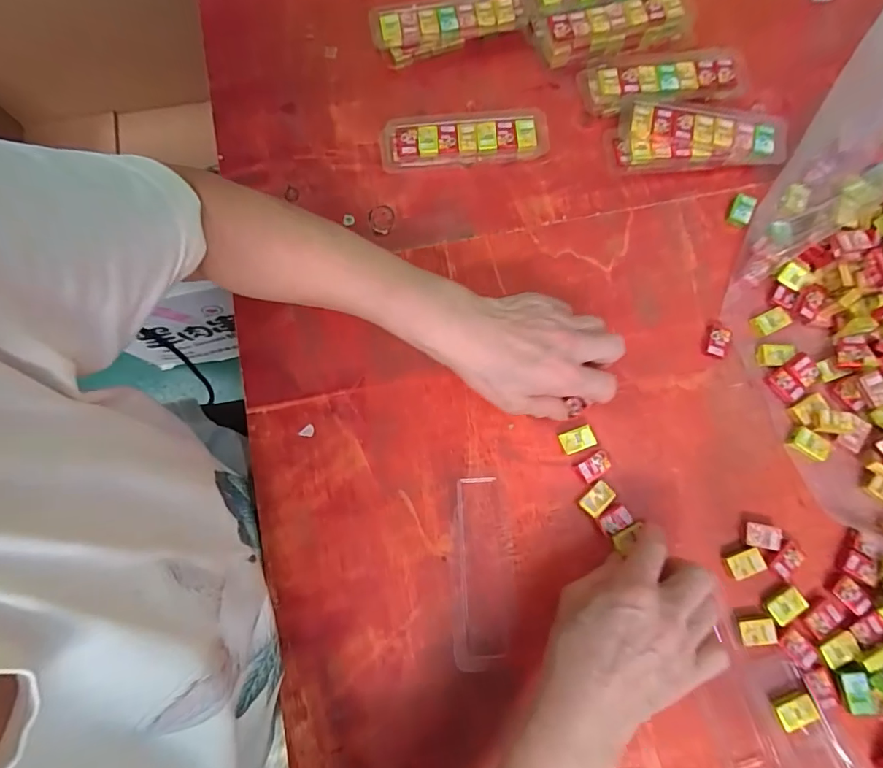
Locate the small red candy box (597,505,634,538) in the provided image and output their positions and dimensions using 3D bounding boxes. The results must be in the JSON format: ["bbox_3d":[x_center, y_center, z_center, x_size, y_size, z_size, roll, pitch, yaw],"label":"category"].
[{"bbox_3d":[0.131,0.102,0.347,0.026,0.004,0.015,-29,80,-5],"label":"small red candy box"}]

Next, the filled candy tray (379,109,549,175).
[{"bbox_3d":[0.019,-0.214,0.405,0.144,0.021,0.047,-5,79,0],"label":"filled candy tray"}]

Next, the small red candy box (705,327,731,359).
[{"bbox_3d":[0.225,-0.034,0.377,0.016,0.008,0.026,20,79,4],"label":"small red candy box"}]

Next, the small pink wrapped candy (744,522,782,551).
[{"bbox_3d":[0.240,0.114,0.346,0.025,0.005,0.017,14,79,3],"label":"small pink wrapped candy"}]

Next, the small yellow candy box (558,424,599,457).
[{"bbox_3d":[0.106,0.043,0.360,0.027,0.005,0.017,-19,79,-3],"label":"small yellow candy box"}]

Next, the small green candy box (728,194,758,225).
[{"bbox_3d":[0.259,-0.150,0.400,0.018,0.007,0.026,24,80,5],"label":"small green candy box"}]

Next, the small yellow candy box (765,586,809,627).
[{"bbox_3d":[0.250,0.161,0.334,0.027,0.004,0.019,-30,80,-5],"label":"small yellow candy box"}]

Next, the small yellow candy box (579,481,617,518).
[{"bbox_3d":[0.118,0.087,0.352,0.025,0.005,0.017,-44,82,-8],"label":"small yellow candy box"}]

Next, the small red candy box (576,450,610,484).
[{"bbox_3d":[0.119,0.063,0.357,0.027,0.005,0.016,-30,80,-5],"label":"small red candy box"}]

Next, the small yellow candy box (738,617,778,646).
[{"bbox_3d":[0.227,0.178,0.331,0.024,0.004,0.017,-7,79,-1],"label":"small yellow candy box"}]

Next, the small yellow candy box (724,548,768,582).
[{"bbox_3d":[0.225,0.133,0.342,0.027,0.004,0.018,-20,79,-4],"label":"small yellow candy box"}]

